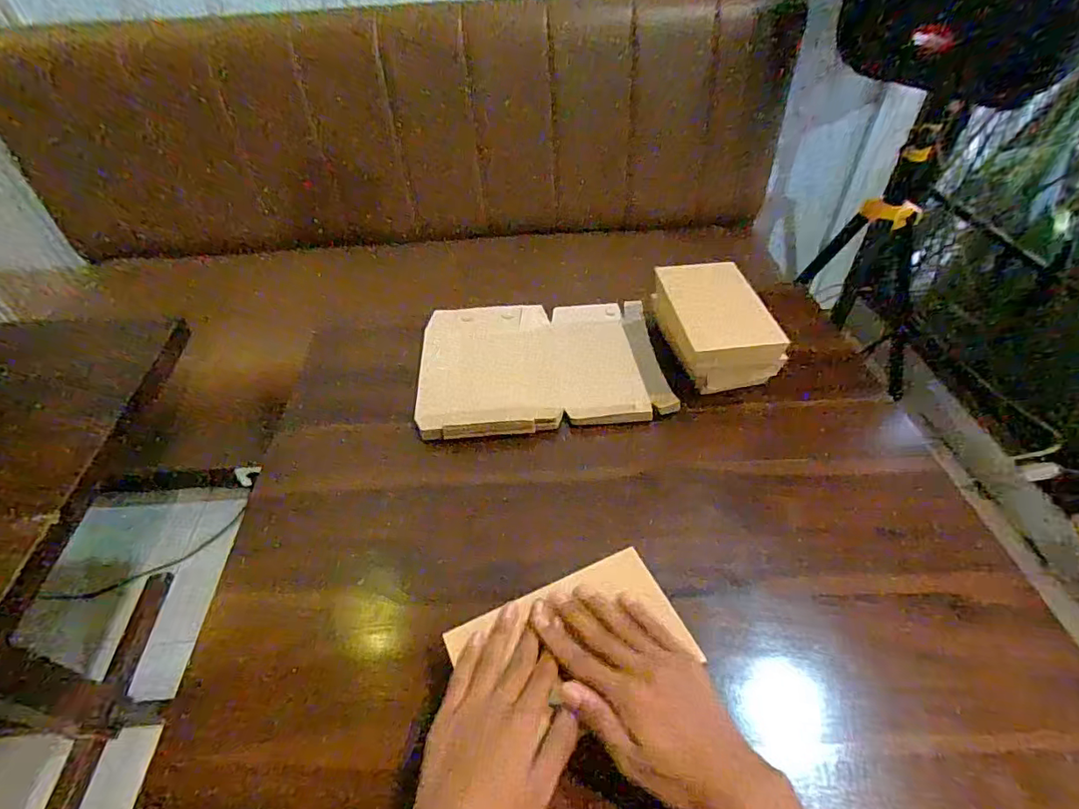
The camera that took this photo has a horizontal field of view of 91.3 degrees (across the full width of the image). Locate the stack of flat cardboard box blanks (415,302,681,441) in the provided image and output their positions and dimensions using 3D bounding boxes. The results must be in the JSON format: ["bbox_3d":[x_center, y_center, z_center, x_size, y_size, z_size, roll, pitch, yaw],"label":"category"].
[{"bbox_3d":[-0.001,-0.062,0.732,0.319,0.017,0.252,-7,45,0],"label":"stack of flat cardboard box blanks"}]

